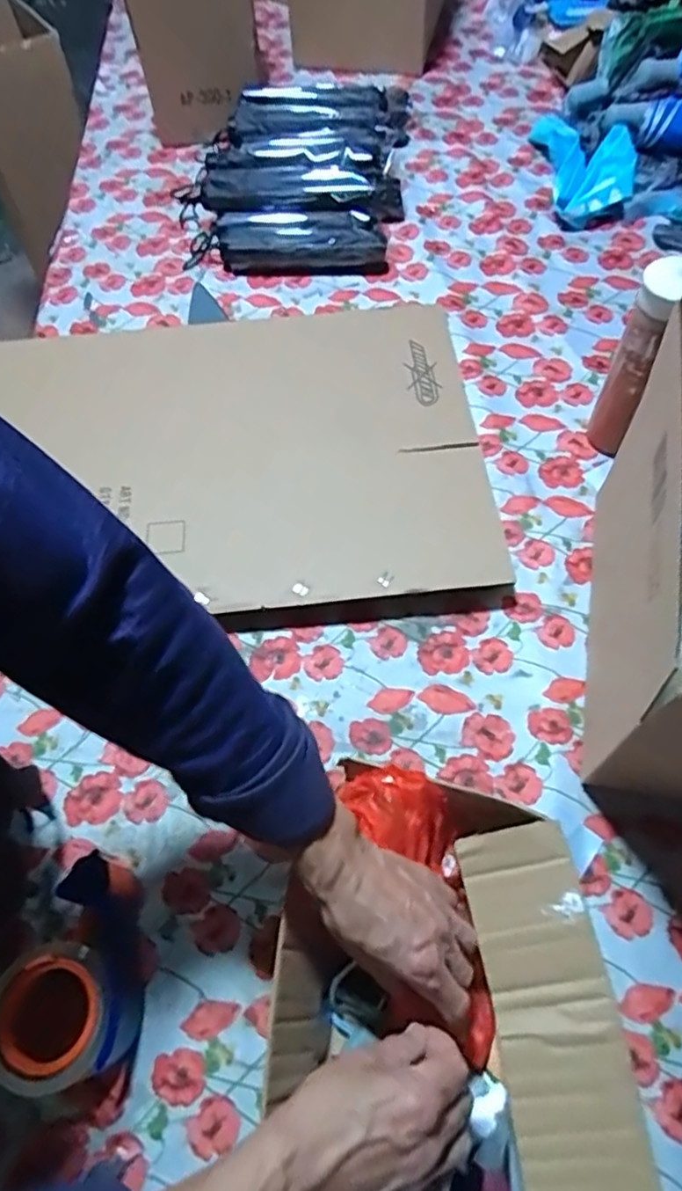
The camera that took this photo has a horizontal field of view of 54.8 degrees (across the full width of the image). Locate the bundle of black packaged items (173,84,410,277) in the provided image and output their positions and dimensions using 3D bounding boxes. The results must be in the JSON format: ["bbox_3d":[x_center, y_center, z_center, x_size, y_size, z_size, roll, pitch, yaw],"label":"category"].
[{"bbox_3d":[-0.082,-0.657,1.029,0.350,0.091,0.382,7,61,6],"label":"bundle of black packaged items"}]

